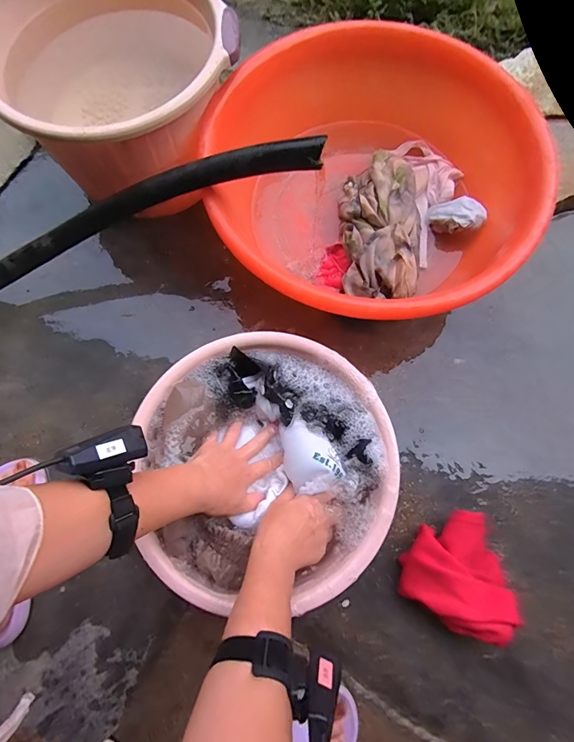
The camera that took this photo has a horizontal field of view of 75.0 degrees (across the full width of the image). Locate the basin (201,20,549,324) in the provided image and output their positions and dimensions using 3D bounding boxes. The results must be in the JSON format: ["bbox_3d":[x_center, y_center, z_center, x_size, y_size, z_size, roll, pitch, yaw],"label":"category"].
[{"bbox_3d":[0.152,-0.316,0.647,0.524,0.185,0.518,0,74,-1],"label":"basin"}]

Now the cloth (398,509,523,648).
[{"bbox_3d":[0.250,0.280,0.533,0.136,0.084,0.148,31,76,8],"label":"cloth"}]

